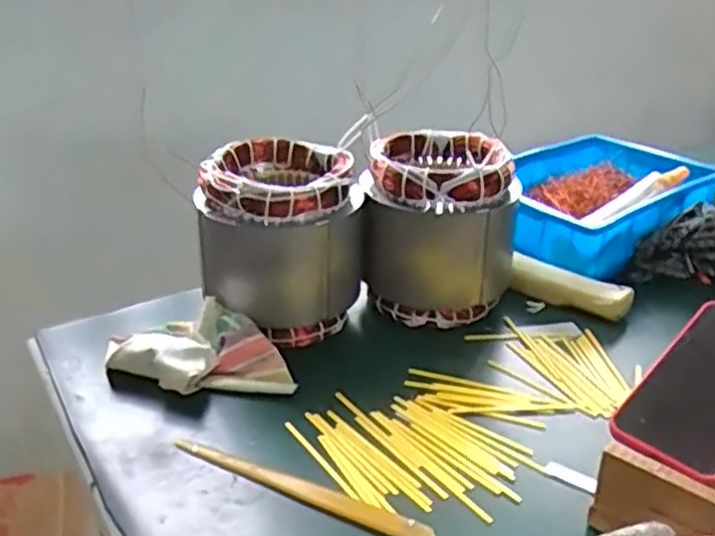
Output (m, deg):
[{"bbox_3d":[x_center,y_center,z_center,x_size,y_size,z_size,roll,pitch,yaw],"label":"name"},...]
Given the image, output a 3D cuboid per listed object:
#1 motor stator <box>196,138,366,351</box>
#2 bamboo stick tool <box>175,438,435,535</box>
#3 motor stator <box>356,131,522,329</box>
[{"bbox_3d":[-0.072,-0.024,0.707,0.151,0.166,0.134,-4,28,-8],"label":"motor stator"},{"bbox_3d":[-0.043,0.158,0.532,0.213,0.007,0.023,14,30,24],"label":"bamboo stick tool"},{"bbox_3d":[0.083,-0.041,0.746,0.147,0.165,0.133,3,27,5],"label":"motor stator"}]

